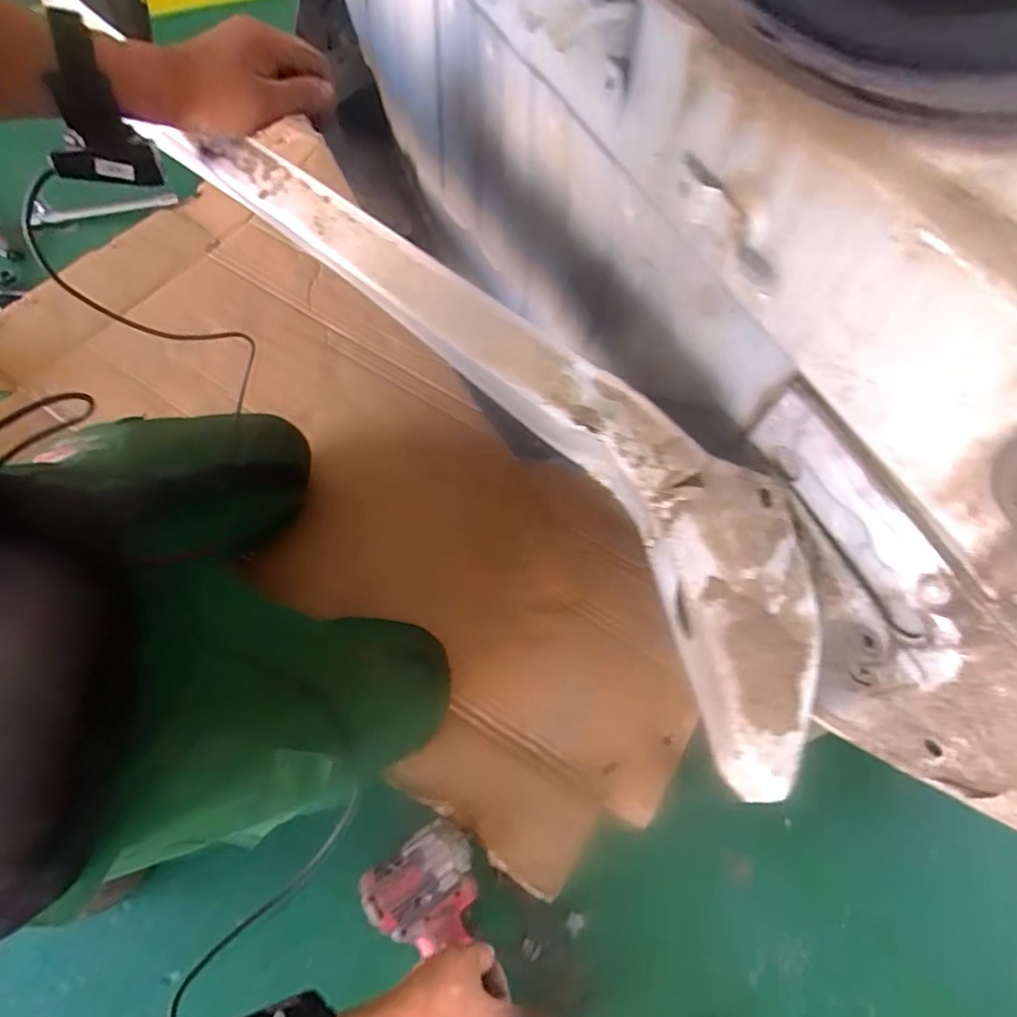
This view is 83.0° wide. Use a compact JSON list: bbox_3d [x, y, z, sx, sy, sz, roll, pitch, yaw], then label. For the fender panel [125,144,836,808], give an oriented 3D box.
[{"bbox_3d":[-0.028,-0.076,0.386,0.112,0.085,0.552,-40,69,-18],"label":"fender panel"}]

